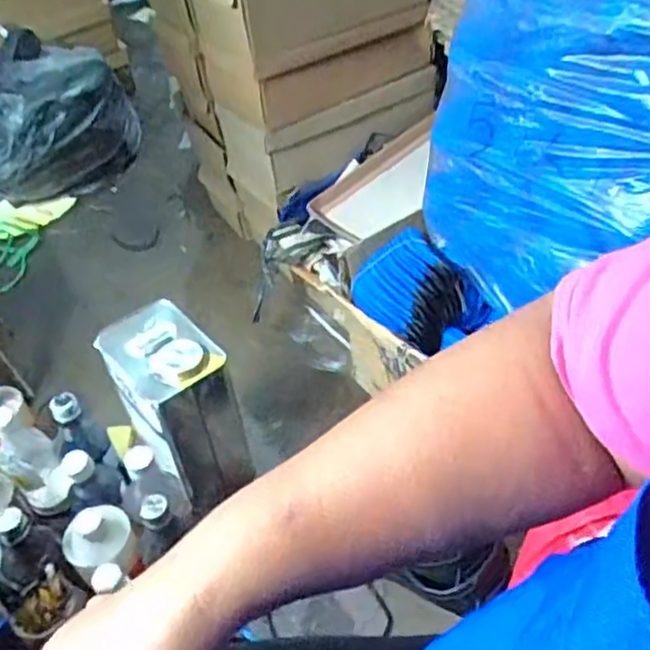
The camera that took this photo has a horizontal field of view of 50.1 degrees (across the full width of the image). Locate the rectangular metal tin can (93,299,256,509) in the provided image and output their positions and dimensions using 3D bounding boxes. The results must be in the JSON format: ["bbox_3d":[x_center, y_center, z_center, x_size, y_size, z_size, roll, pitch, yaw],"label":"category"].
[{"bbox_3d":[-0.188,0.107,0.919,0.121,0.225,0.161,-31,49,-23],"label":"rectangular metal tin can"}]

